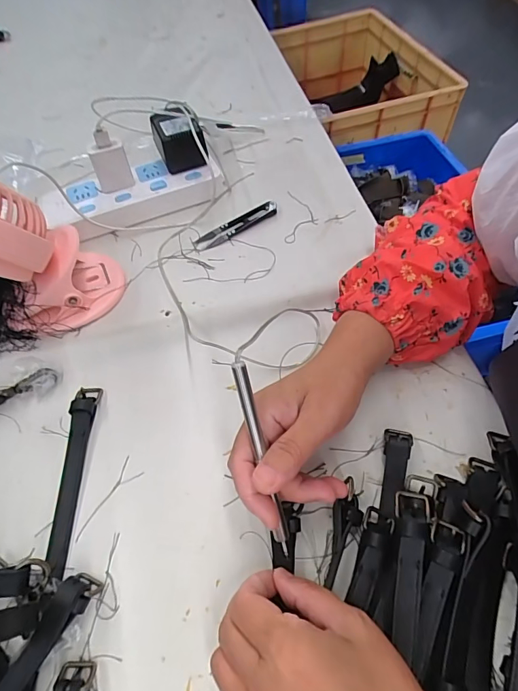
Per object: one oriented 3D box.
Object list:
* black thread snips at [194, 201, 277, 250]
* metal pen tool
[{"bbox_3d":[-0.026,-0.137,0.471,0.105,0.006,0.027,-31,62,-16],"label":"black thread snips"},{"bbox_3d":[0.003,0.075,0.268,0.009,0.139,0.008,-16,16,-8],"label":"metal pen tool"}]

